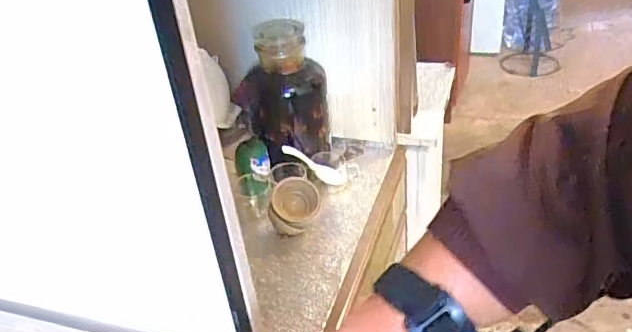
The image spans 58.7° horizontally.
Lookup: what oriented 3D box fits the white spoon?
[{"bbox_3d":[-0.005,-0.003,0.983,0.133,0.031,0.026,33,17,-30],"label":"white spoon"}]

